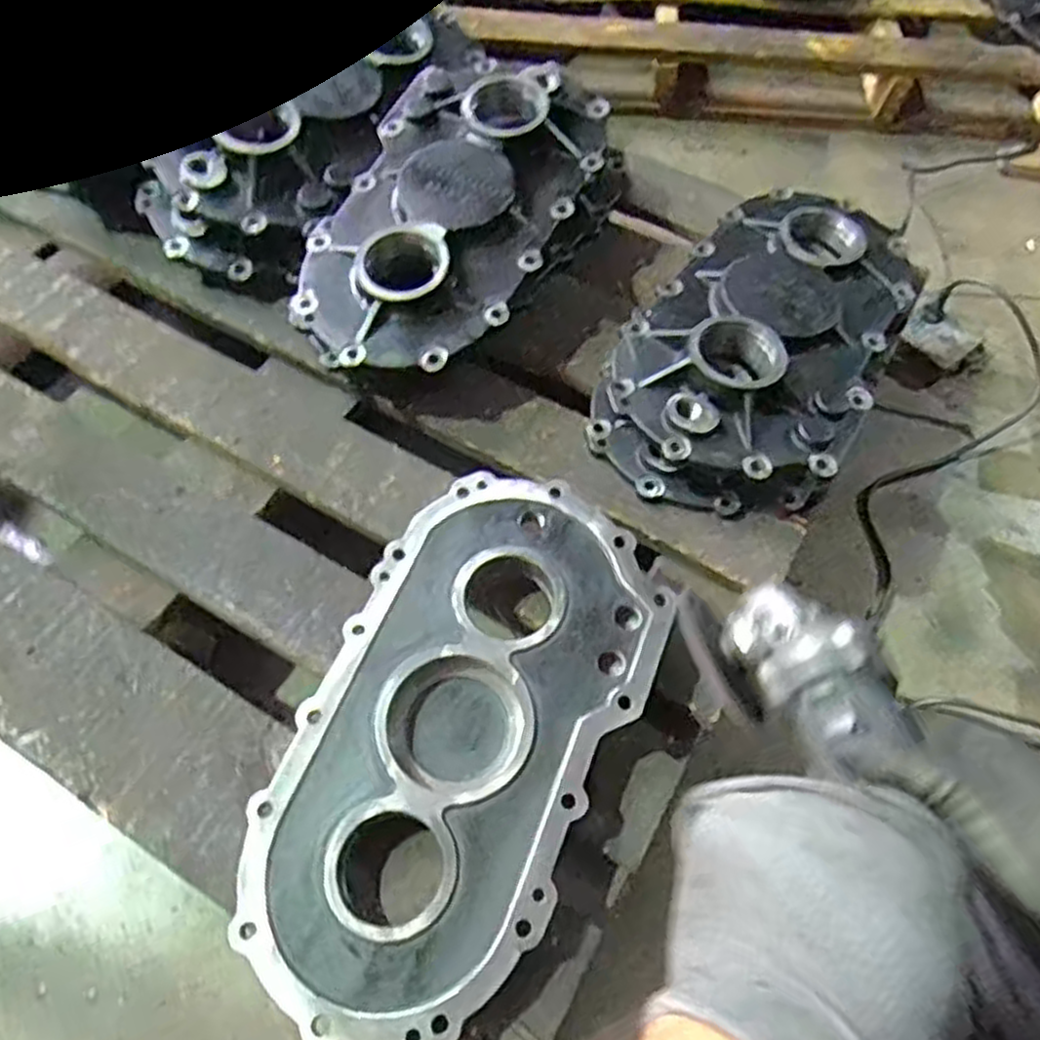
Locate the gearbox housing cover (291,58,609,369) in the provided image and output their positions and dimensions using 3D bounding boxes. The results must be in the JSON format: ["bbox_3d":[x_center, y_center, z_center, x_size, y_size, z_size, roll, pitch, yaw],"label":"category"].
[{"bbox_3d":[-0.067,-0.316,0.763,0.226,0.083,0.384,25,63,12],"label":"gearbox housing cover"}]

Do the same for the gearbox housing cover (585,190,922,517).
[{"bbox_3d":[0.243,-0.184,0.764,0.233,0.095,0.395,27,63,13],"label":"gearbox housing cover"}]

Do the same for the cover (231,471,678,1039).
[{"bbox_3d":[-0.044,0.155,0.578,0.220,0.048,0.395,22,62,10],"label":"cover"}]

